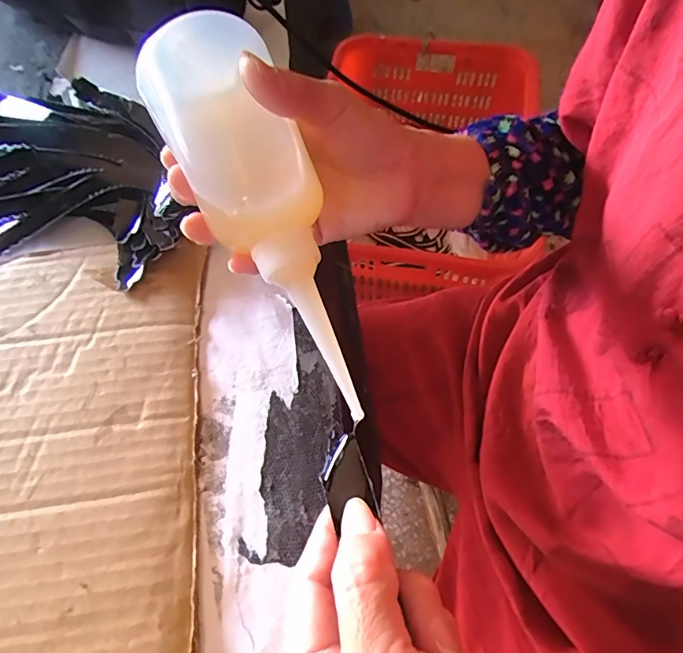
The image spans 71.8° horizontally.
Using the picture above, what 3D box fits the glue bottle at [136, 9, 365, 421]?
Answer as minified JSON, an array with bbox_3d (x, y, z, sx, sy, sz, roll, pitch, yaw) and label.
[{"bbox_3d":[-0.029,-0.053,0.207,0.062,0.062,0.175,-23,73,-13],"label":"glue bottle"}]

